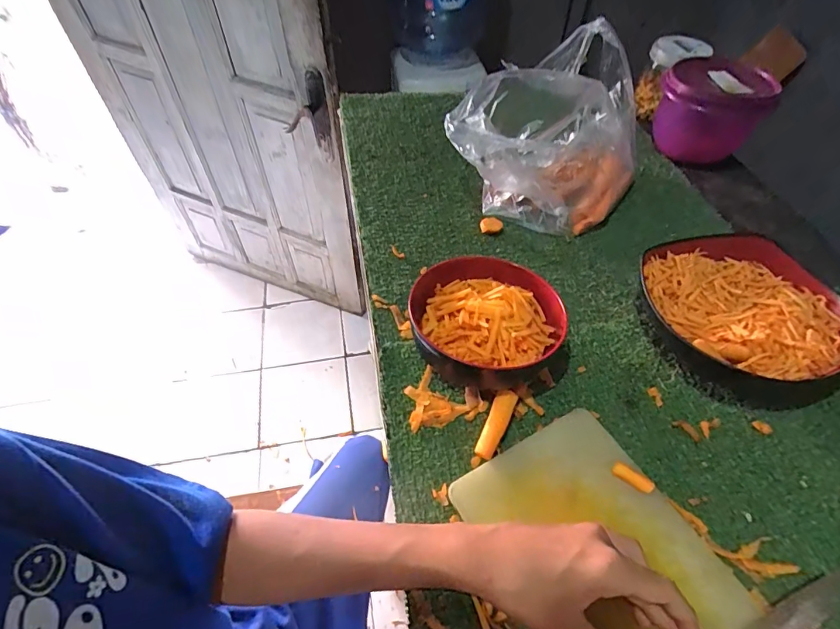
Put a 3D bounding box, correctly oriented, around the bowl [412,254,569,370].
[{"bbox_3d":[0.064,0.003,0.429,0.140,0.064,0.123,-9,52,-10],"label":"bowl"}]

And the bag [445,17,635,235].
[{"bbox_3d":[0.178,-0.224,0.564,0.298,0.143,0.185,-31,59,-24],"label":"bag"}]

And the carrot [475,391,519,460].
[{"bbox_3d":[0.066,0.097,0.382,0.018,0.019,0.063,23,54,15],"label":"carrot"}]

